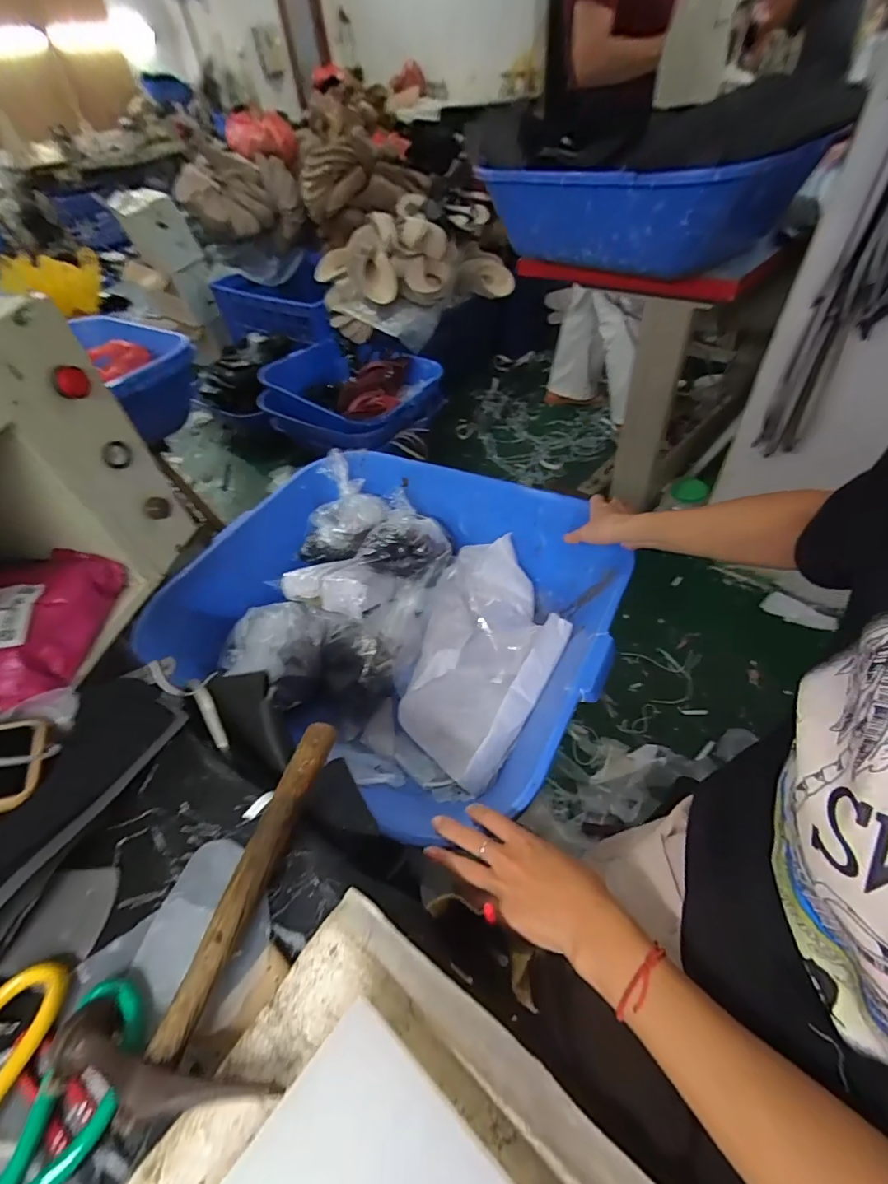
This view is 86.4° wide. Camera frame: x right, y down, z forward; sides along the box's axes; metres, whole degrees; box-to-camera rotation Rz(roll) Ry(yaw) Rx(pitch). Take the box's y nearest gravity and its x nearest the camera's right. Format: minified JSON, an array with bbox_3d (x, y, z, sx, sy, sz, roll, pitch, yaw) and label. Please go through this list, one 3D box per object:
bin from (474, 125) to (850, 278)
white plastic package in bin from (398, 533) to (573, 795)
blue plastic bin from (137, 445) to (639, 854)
[{"bbox_3d":[0.373,-0.741,0.912,0.356,0.170,0.486,-34,54,-22],"label":"bin"},{"bbox_3d":[0.064,0.087,0.695,0.206,0.093,0.377,13,52,17],"label":"white plastic package in bin"},{"bbox_3d":[-0.073,0.033,0.701,0.578,0.172,0.494,19,54,22],"label":"blue plastic bin"}]

